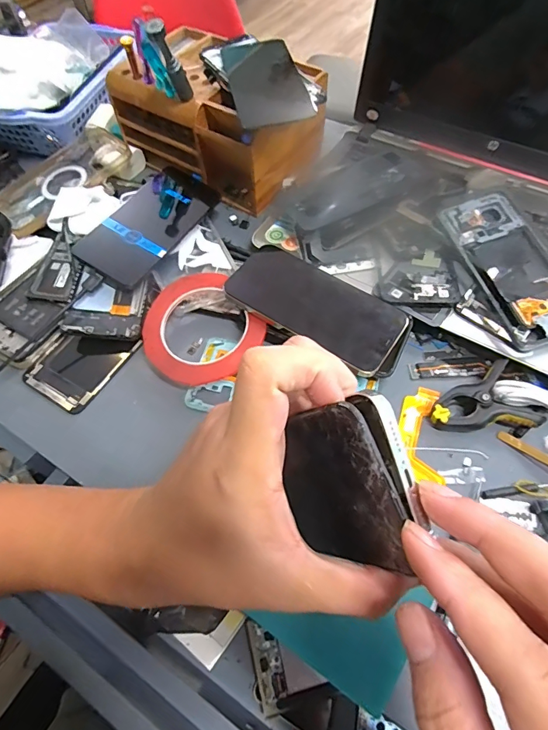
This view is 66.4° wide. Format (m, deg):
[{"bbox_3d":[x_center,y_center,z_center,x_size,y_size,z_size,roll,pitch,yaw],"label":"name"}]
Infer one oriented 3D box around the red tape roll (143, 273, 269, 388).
[{"bbox_3d":[-0.069,-0.032,0.388,0.099,0.012,0.105,-1,78,2],"label":"red tape roll"}]

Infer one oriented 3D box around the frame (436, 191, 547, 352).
[{"bbox_3d":[0.222,-0.092,0.388,0.080,0.013,0.159,-19,69,-4],"label":"frame"}]

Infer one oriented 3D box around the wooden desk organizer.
[{"bbox_3d":[-0.062,-0.288,0.495,0.216,0.102,0.142,33,66,19],"label":"wooden desk organizer"}]

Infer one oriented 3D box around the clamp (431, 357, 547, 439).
[{"bbox_3d":[0.175,0.038,0.344,0.077,0.022,0.059,-27,63,-13],"label":"clamp"}]

